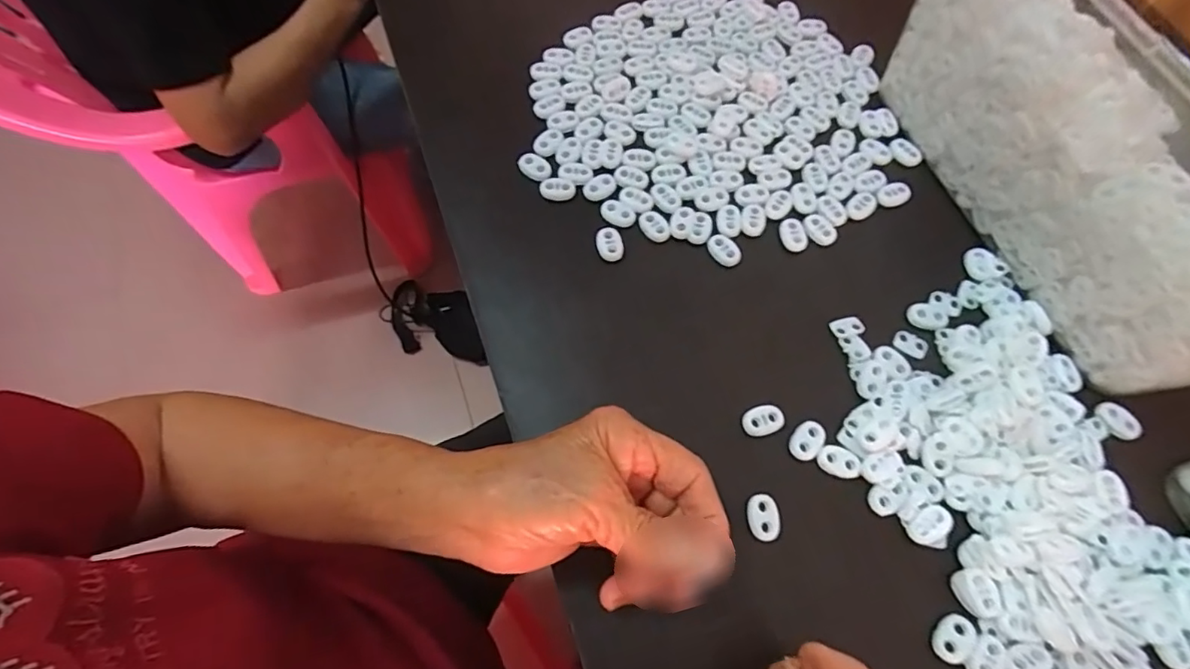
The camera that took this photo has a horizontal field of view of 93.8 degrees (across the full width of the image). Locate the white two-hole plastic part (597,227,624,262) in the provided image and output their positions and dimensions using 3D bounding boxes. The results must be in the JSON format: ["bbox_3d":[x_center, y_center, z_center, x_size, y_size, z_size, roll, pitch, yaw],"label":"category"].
[{"bbox_3d":[0.009,-0.057,0.347,0.017,0.004,0.022,-11,69,-8],"label":"white two-hole plastic part"}]

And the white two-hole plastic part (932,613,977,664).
[{"bbox_3d":[0.174,0.147,0.270,0.015,0.006,0.023,34,70,11],"label":"white two-hole plastic part"}]

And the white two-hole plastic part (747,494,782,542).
[{"bbox_3d":[0.087,0.095,0.289,0.016,0.004,0.023,-5,68,-5],"label":"white two-hole plastic part"}]

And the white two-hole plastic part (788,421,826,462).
[{"bbox_3d":[0.116,0.057,0.304,0.016,0.004,0.022,28,69,8],"label":"white two-hole plastic part"}]

